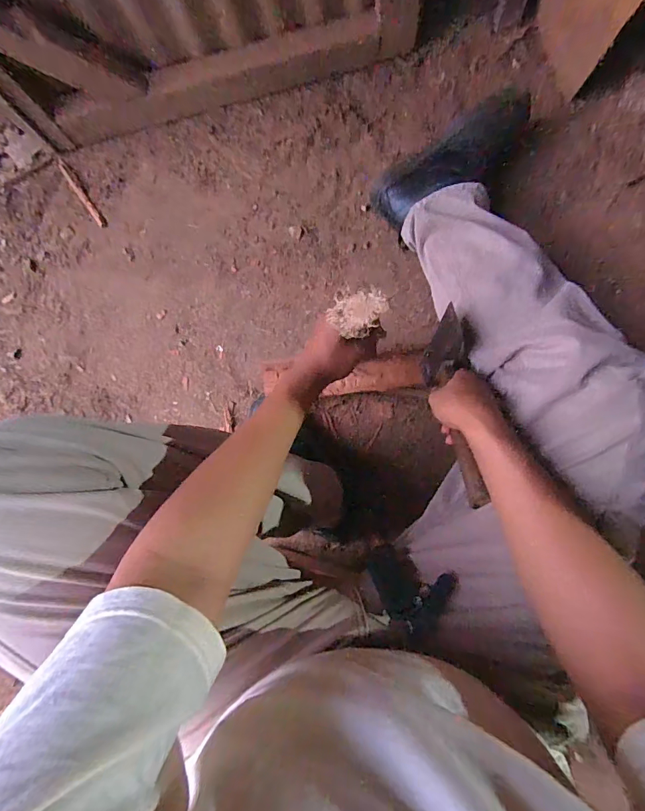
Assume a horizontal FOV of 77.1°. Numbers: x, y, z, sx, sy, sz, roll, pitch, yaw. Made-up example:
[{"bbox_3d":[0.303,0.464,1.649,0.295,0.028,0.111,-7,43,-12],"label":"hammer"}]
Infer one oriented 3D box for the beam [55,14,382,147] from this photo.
[{"bbox_3d":[-0.220,-0.672,0.835,0.661,0.061,0.073,-11,86,5],"label":"beam"}]

